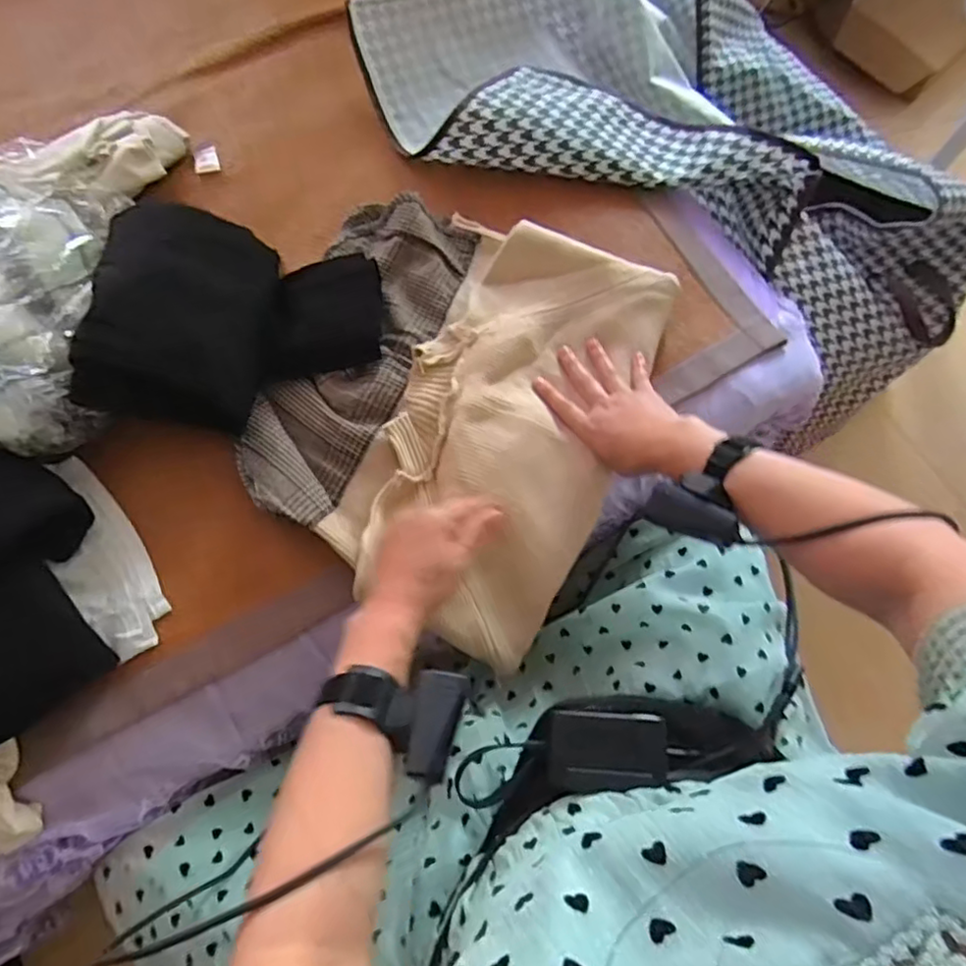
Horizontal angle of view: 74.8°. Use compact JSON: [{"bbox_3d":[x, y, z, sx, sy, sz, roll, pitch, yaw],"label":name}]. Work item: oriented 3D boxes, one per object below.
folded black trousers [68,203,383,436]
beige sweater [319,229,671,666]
[{"bbox_3d":[-0.234,-0.170,0.618,0.252,0.109,0.219,2,73,0],"label":"folded black trousers"},{"bbox_3d":[0.026,-0.055,0.627,0.228,0.065,0.410,25,75,6],"label":"beige sweater"}]

